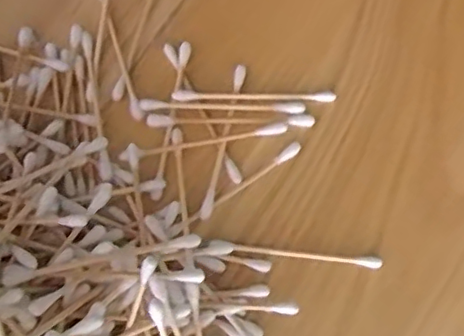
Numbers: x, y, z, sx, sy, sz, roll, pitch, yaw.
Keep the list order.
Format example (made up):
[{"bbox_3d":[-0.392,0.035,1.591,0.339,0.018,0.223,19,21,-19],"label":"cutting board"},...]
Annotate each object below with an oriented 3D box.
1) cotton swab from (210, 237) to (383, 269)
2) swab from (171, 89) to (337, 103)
[{"bbox_3d":[0.027,0.036,0.249,0.070,0.004,0.005,7,78,3],"label":"cotton swab"},{"bbox_3d":[0.010,-0.032,0.262,0.071,0.007,0.005,0,78,1],"label":"swab"}]

